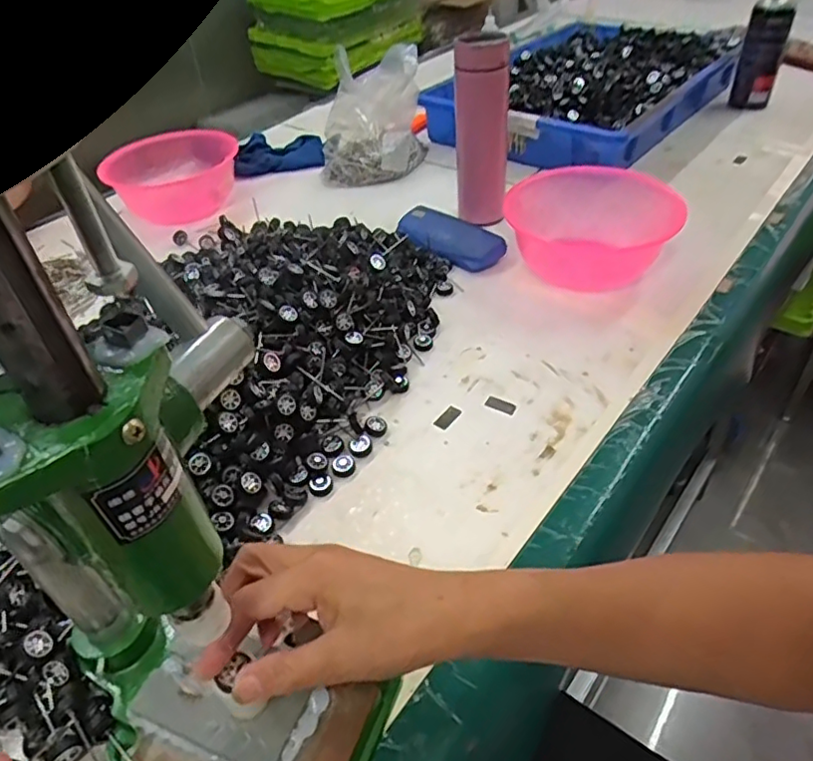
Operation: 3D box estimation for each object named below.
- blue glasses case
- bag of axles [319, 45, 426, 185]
[{"bbox_3d":[0.050,-0.179,0.771,0.155,0.029,0.068,31,53,33],"label":"blue glasses case"},{"bbox_3d":[-0.059,-0.429,0.979,0.168,0.145,0.210,-6,42,-2],"label":"bag of axles"}]

